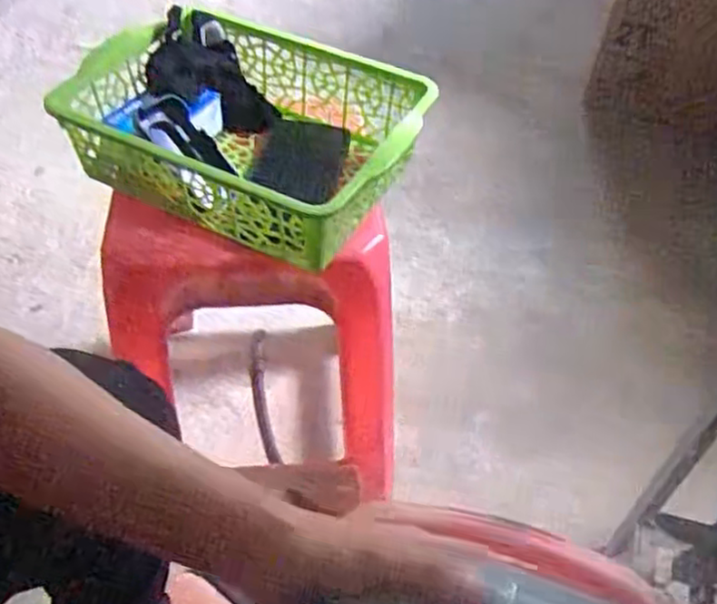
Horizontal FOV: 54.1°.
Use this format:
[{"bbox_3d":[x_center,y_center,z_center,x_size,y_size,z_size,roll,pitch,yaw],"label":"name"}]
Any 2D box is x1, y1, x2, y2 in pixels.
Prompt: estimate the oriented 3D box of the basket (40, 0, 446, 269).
[{"bbox_3d":[-0.099,-0.154,0.660,0.290,0.108,0.211,23,54,16],"label":"basket"}]

